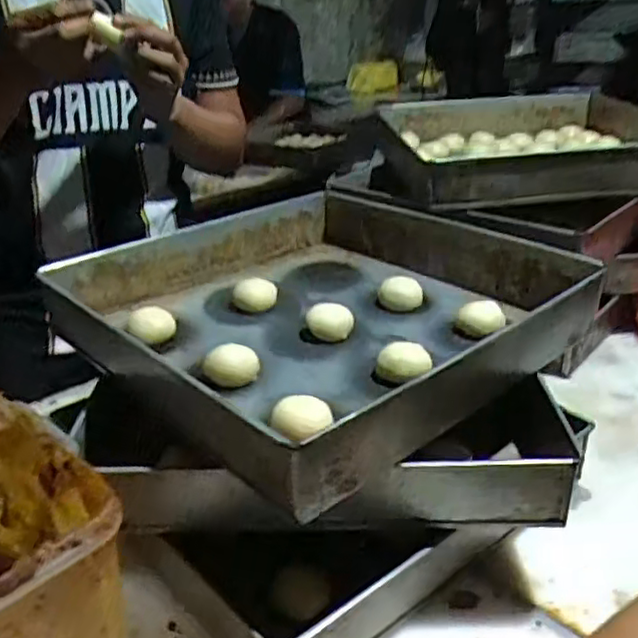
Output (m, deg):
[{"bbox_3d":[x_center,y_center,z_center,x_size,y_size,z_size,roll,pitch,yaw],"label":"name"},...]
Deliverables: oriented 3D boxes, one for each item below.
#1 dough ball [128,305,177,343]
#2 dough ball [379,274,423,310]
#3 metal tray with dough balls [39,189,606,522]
[{"bbox_3d":[-0.168,0.006,0.693,0.037,0.030,0.043,-3,25,0],"label":"dough ball"},{"bbox_3d":[0.092,-0.031,0.760,0.048,0.031,0.036,0,25,5],"label":"dough ball"},{"bbox_3d":[-0.004,-0.017,0.686,0.423,0.079,0.409,-24,32,-38],"label":"metal tray with dough balls"}]

